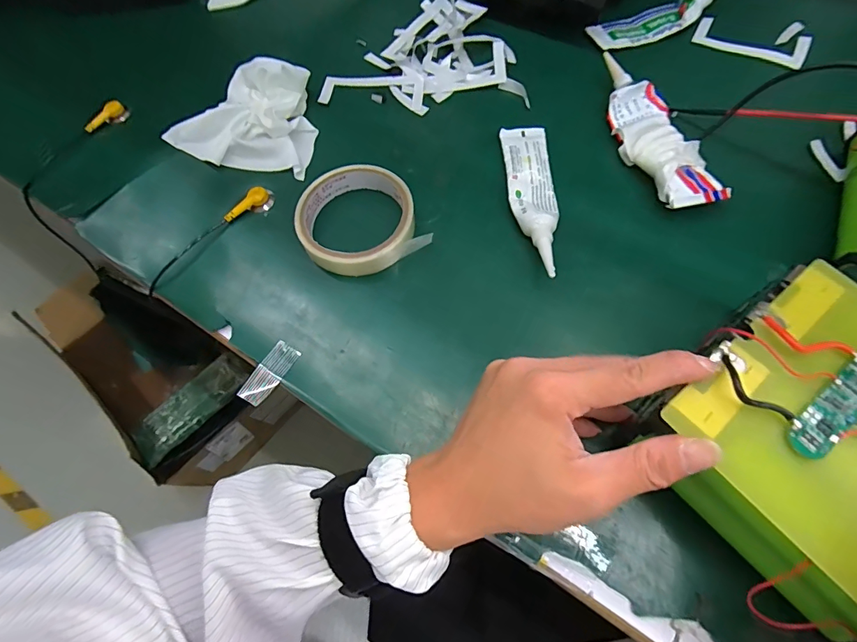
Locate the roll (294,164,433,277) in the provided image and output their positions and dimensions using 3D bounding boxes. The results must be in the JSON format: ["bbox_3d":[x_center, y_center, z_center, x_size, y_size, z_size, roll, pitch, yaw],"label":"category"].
[{"bbox_3d":[-0.057,-0.081,0.343,0.091,0.022,0.090,-1,66,2],"label":"roll"}]

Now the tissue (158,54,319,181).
[{"bbox_3d":[-0.168,-0.187,0.386,0.134,0.041,0.098,7,66,6],"label":"tissue"}]

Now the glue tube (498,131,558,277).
[{"bbox_3d":[0.082,-0.100,0.343,0.036,0.018,0.153,-1,66,2],"label":"glue tube"}]

